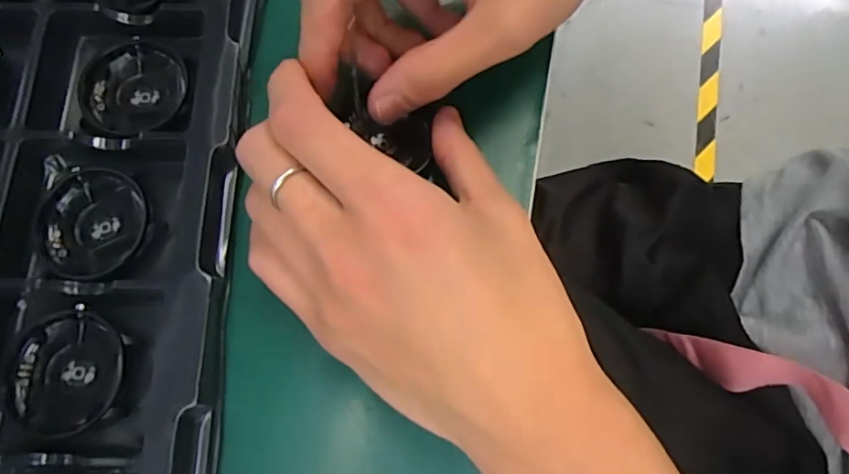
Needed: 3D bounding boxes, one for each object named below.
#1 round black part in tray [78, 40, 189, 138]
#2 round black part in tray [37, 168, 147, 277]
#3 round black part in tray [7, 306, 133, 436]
[{"bbox_3d":[-0.124,-0.062,0.231,0.043,0.009,0.042,0,74,-2],"label":"round black part in tray"},{"bbox_3d":[-0.133,-0.005,0.213,0.038,0.010,0.043,8,74,1],"label":"round black part in tray"},{"bbox_3d":[-0.131,0.049,0.197,0.042,0.011,0.042,0,74,-2],"label":"round black part in tray"}]

